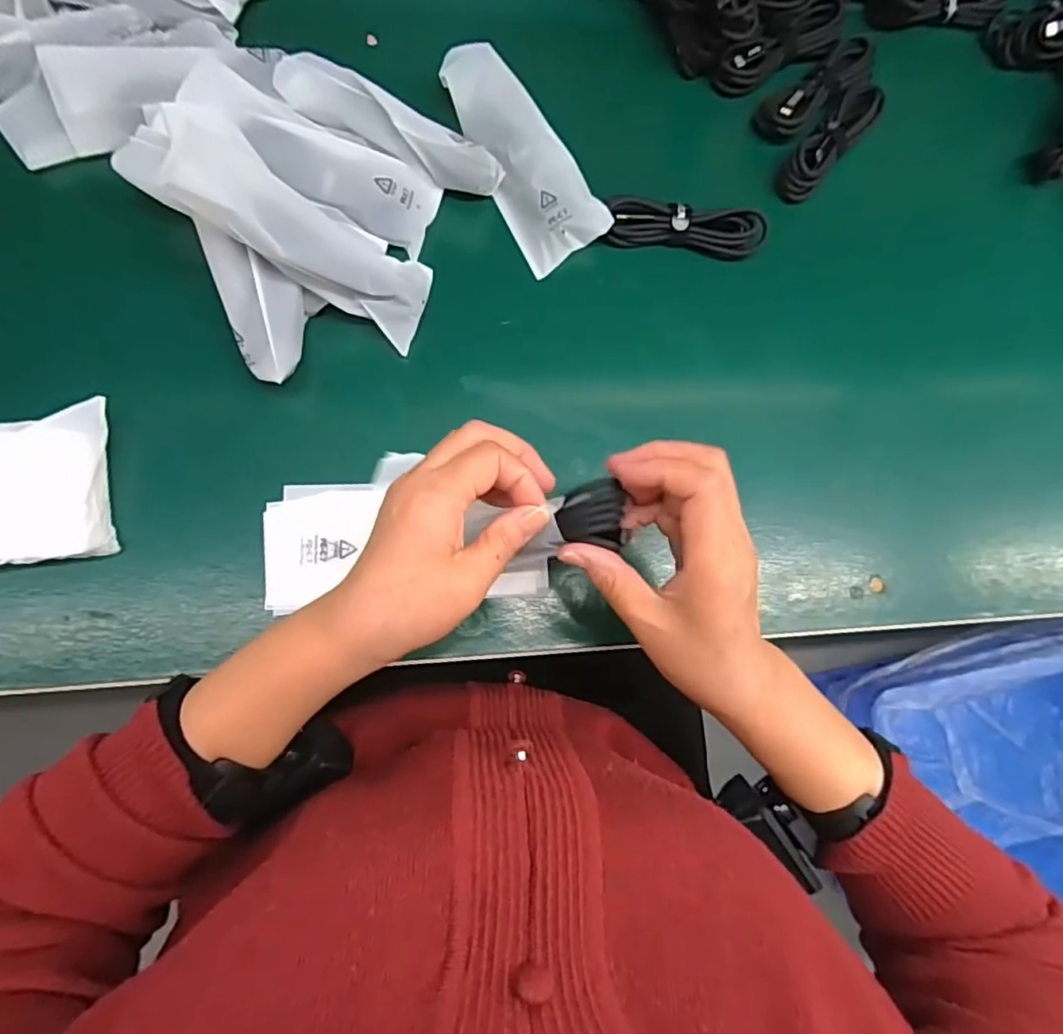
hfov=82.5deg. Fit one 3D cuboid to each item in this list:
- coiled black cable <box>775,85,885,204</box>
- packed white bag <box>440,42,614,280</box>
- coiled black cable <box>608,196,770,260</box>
[{"bbox_3d":[0.216,-0.273,0.437,0.029,0.021,0.102,41,79,1],"label":"coiled black cable"},{"bbox_3d":[-0.009,-0.241,0.407,0.054,0.024,0.147,-33,86,-10],"label":"packed white bag"},{"bbox_3d":[0.107,-0.200,0.417,0.109,0.020,0.029,1,81,-6],"label":"coiled black cable"}]

